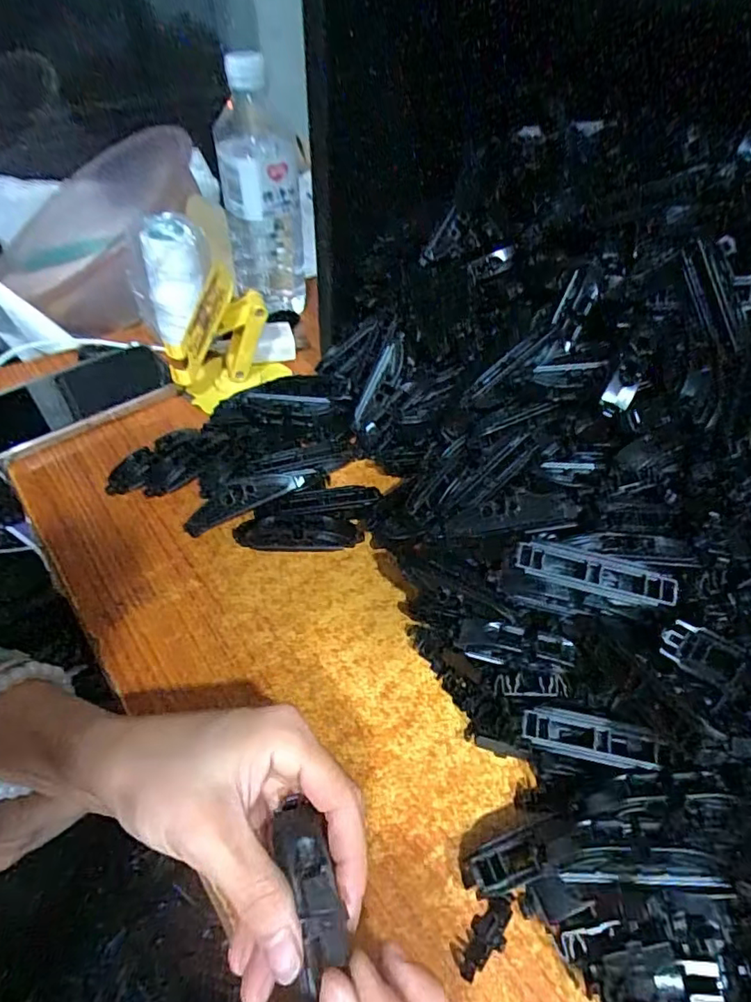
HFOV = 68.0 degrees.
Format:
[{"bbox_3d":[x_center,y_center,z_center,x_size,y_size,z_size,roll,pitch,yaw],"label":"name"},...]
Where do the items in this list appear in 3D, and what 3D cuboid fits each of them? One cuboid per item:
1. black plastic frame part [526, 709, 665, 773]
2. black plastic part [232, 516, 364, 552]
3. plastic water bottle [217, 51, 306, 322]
[{"bbox_3d":[0.100,0.110,0.260,0.060,0.008,0.017,11,47,8],"label":"black plastic frame part"},{"bbox_3d":[-0.052,0.022,0.371,0.082,0.020,0.019,-1,47,-3],"label":"black plastic part"},{"bbox_3d":[-0.105,-0.277,0.516,0.069,0.198,0.074,-12,48,-13],"label":"plastic water bottle"}]

